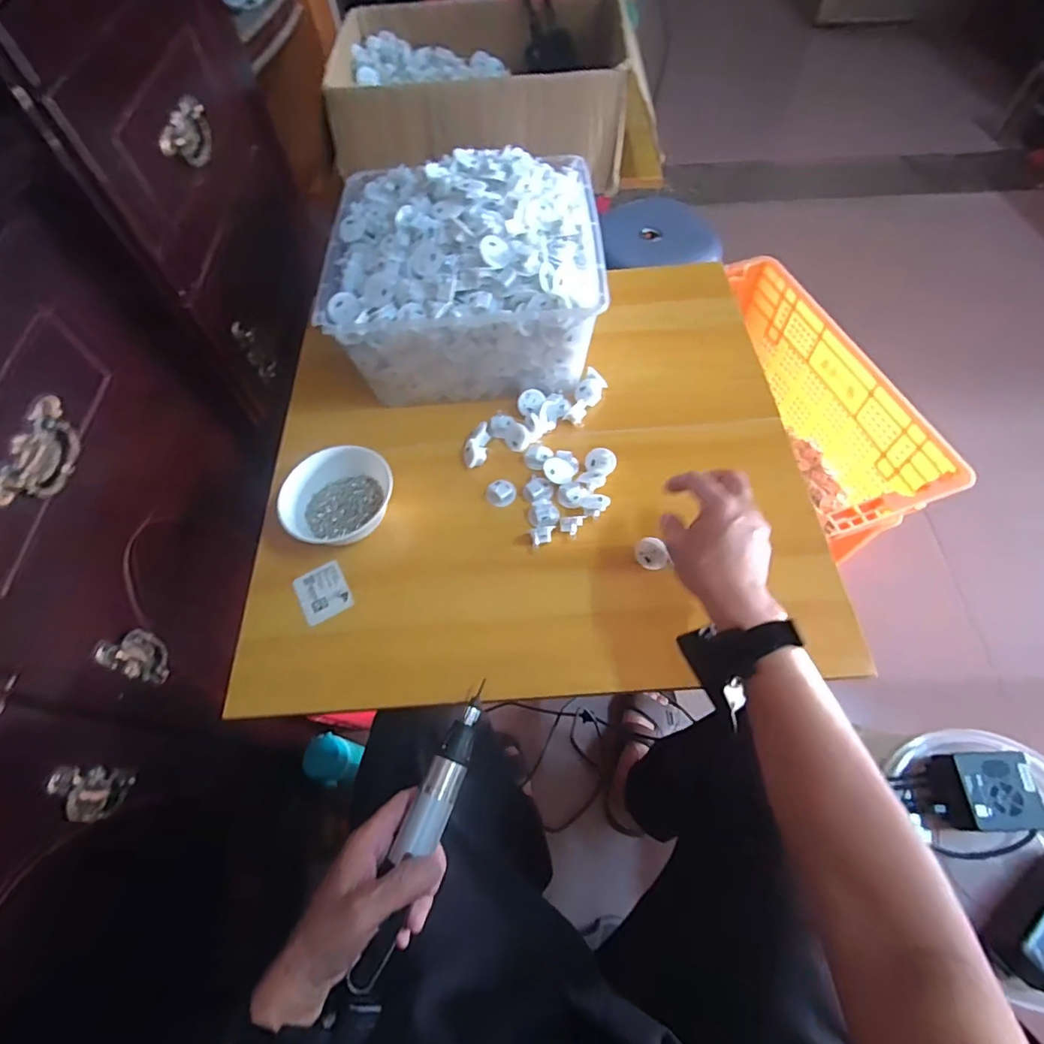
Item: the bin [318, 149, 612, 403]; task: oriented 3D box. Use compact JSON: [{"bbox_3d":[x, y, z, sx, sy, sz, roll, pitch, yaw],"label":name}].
[{"bbox_3d":[-0.067,-0.298,0.658,0.304,0.205,0.257,-3,61,1],"label":"bin"}]

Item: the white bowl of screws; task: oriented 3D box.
[{"bbox_3d":[-0.198,-0.022,0.583,0.110,0.066,0.110,-1,61,2],"label":"white bowl of screws"}]

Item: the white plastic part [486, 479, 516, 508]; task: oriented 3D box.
[{"bbox_3d":[-0.023,-0.032,0.604,0.032,0.011,0.031,-8,61,-1],"label":"white plastic part"}]

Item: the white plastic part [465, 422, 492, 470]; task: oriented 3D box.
[{"bbox_3d":[-0.052,-0.090,0.630,0.024,0.017,0.056,12,78,9],"label":"white plastic part"}]

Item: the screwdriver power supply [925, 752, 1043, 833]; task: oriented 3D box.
[{"bbox_3d":[0.497,0.290,0.579,0.086,0.059,0.079,-1,61,2],"label":"screwdriver power supply"}]

